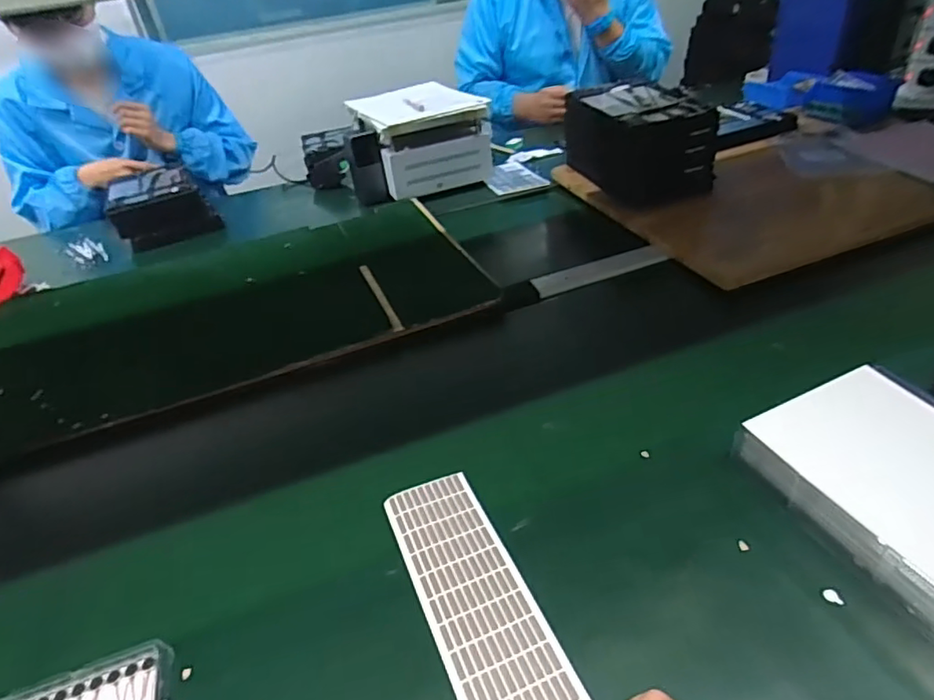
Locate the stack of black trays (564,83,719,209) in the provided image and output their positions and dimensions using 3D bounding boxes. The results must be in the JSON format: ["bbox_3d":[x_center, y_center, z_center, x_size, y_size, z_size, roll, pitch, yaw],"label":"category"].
[{"bbox_3d":[0.294,-0.373,0.998,0.157,0.121,0.237,-16,38,-12],"label":"stack of black trays"}]

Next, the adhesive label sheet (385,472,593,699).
[{"bbox_3d":[0.025,0.214,0.409,0.077,0.007,0.323,-17,39,-15],"label":"adhesive label sheet"}]

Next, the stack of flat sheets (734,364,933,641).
[{"bbox_3d":[0.357,0.111,0.455,0.169,0.055,0.222,-20,39,-17],"label":"stack of flat sheets"}]

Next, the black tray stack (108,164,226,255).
[{"bbox_3d":[-0.583,-0.276,1.089,0.170,0.093,0.179,-25,40,-22],"label":"black tray stack"}]

